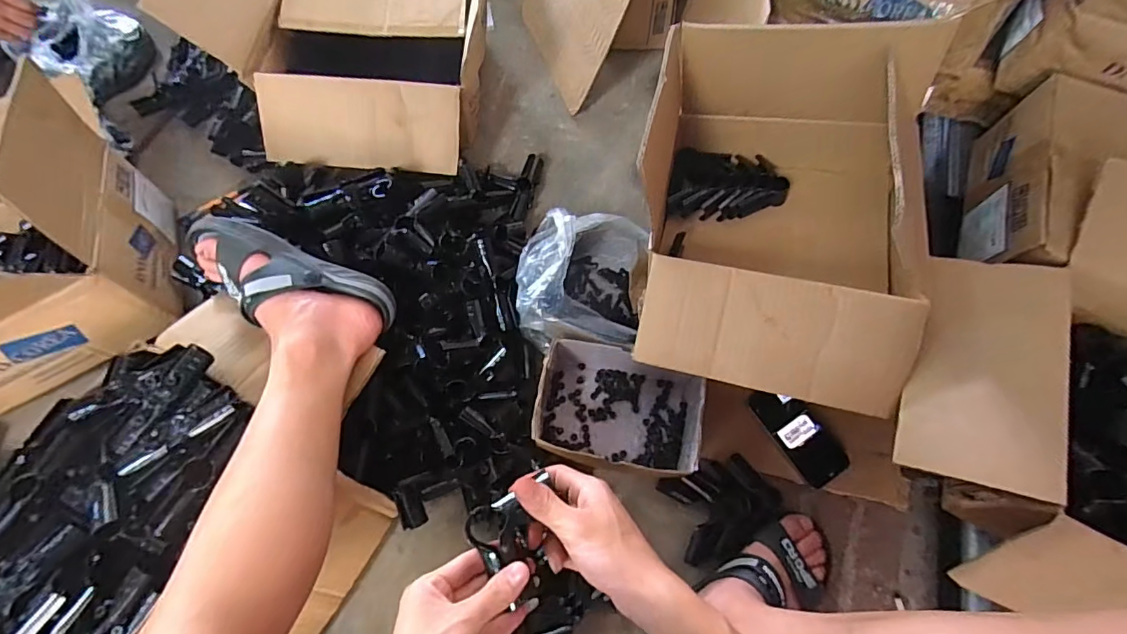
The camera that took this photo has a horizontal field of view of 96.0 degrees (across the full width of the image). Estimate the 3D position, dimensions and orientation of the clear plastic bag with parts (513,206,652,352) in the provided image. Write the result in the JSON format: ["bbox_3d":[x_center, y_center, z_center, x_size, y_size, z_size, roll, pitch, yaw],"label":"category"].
[{"bbox_3d":[0.027,-0.048,0.735,0.173,0.130,0.200,-1,67,0],"label":"clear plastic bag with parts"}]

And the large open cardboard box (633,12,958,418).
[{"bbox_3d":[0.267,-0.141,0.651,0.349,0.228,0.460,16,68,7],"label":"large open cardboard box"}]

